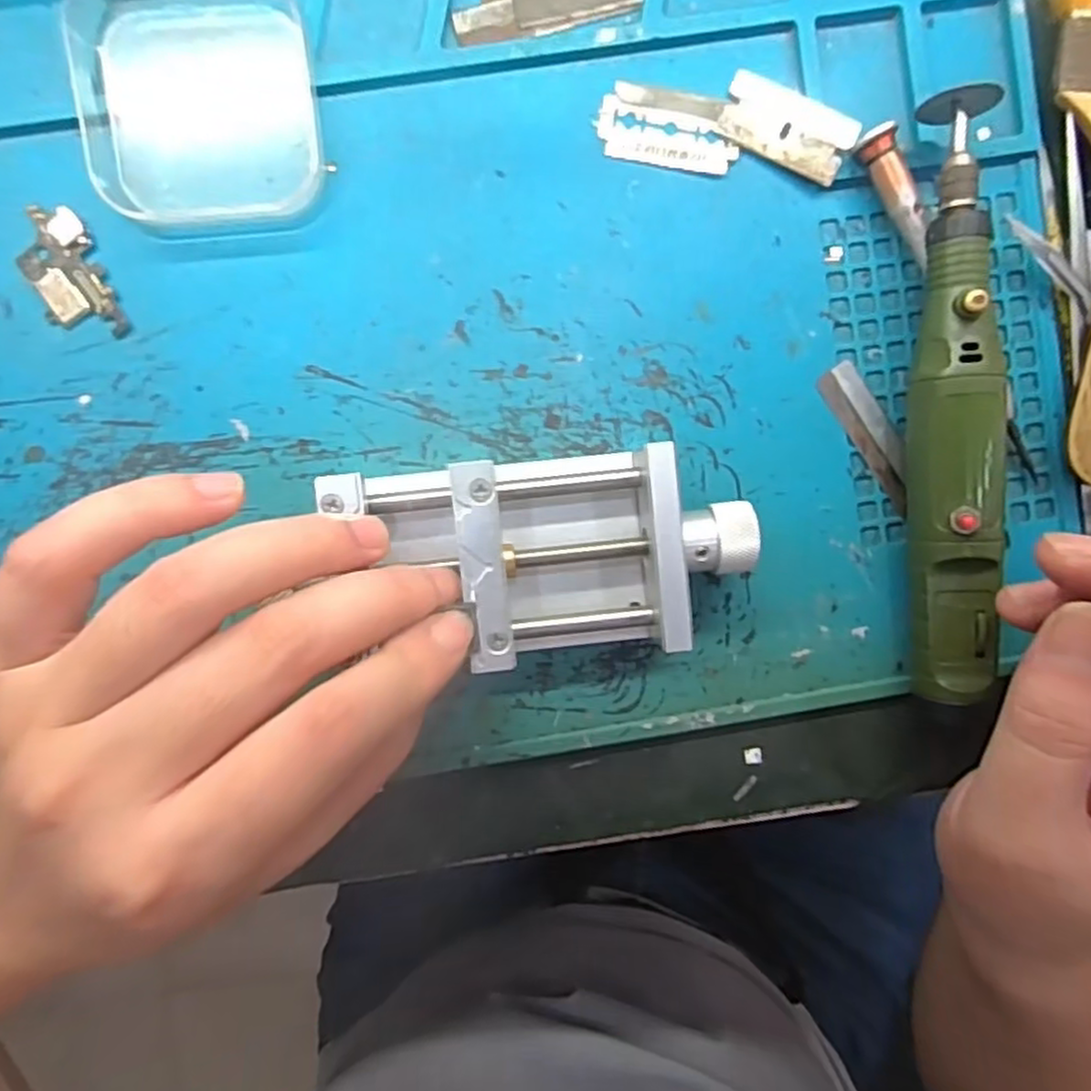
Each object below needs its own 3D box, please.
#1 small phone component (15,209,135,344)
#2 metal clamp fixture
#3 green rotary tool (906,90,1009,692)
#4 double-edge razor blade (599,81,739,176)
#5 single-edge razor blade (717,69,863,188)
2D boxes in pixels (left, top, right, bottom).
[{"bbox_3d":[-0.142,-0.079,0.212,0.021,0.004,0.041,-25,94,-1],"label":"small phone component"},{"bbox_3d":[0.001,0.003,0.206,0.112,0.028,0.054,-6,94,-2],"label":"metal clamp fixture"},{"bbox_3d":[0.118,-0.041,0.210,0.022,0.030,0.170,1,93,-2],"label":"green rotary tool"},{"bbox_3d":[0.038,-0.126,0.216,0.042,0.004,0.021,9,93,-3],"label":"double-edge razor blade"},{"bbox_3d":[0.073,-0.127,0.217,0.040,0.004,0.020,27,93,2],"label":"single-edge razor blade"}]

